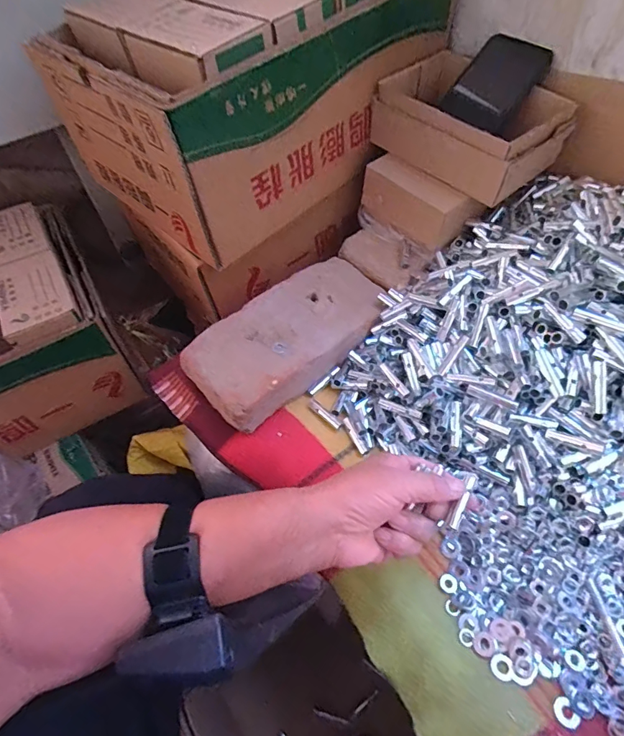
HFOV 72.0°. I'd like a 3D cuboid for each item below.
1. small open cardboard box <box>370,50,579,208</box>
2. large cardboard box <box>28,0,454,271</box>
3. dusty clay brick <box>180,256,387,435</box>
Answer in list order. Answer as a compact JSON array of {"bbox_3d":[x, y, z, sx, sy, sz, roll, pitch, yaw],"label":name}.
[{"bbox_3d":[0.174,-0.275,0.483,0.130,0.069,0.180,-34,60,-17],"label":"small open cardboard box"},{"bbox_3d":[-0.063,-0.342,0.511,0.393,0.184,0.260,-40,62,-20],"label":"large cardboard box"},{"bbox_3d":[-0.023,-0.036,0.479,0.224,0.053,0.108,-36,61,-18],"label":"dusty clay brick"}]

